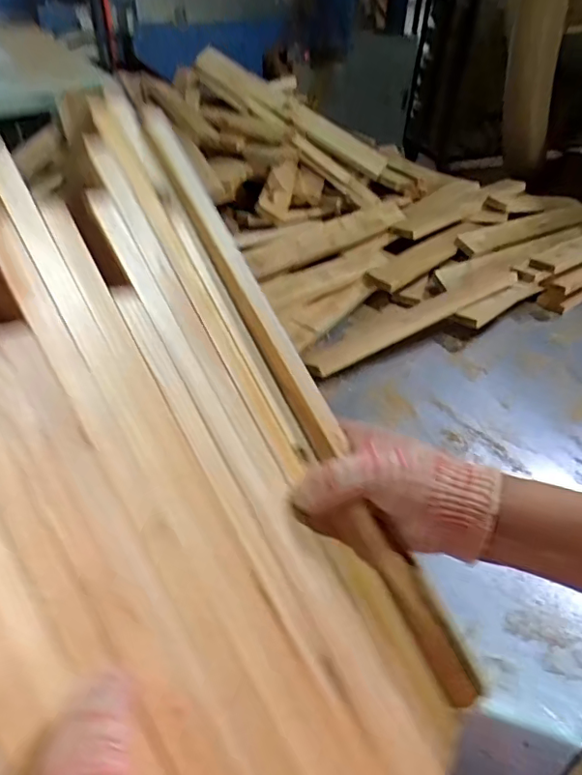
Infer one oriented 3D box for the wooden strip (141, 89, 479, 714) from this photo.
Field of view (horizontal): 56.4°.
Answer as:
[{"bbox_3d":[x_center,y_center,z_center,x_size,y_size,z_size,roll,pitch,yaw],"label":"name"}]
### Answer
[{"bbox_3d":[0.013,0.007,0.390,0.027,0.018,0.469,-26,86,-31],"label":"wooden strip"}]

